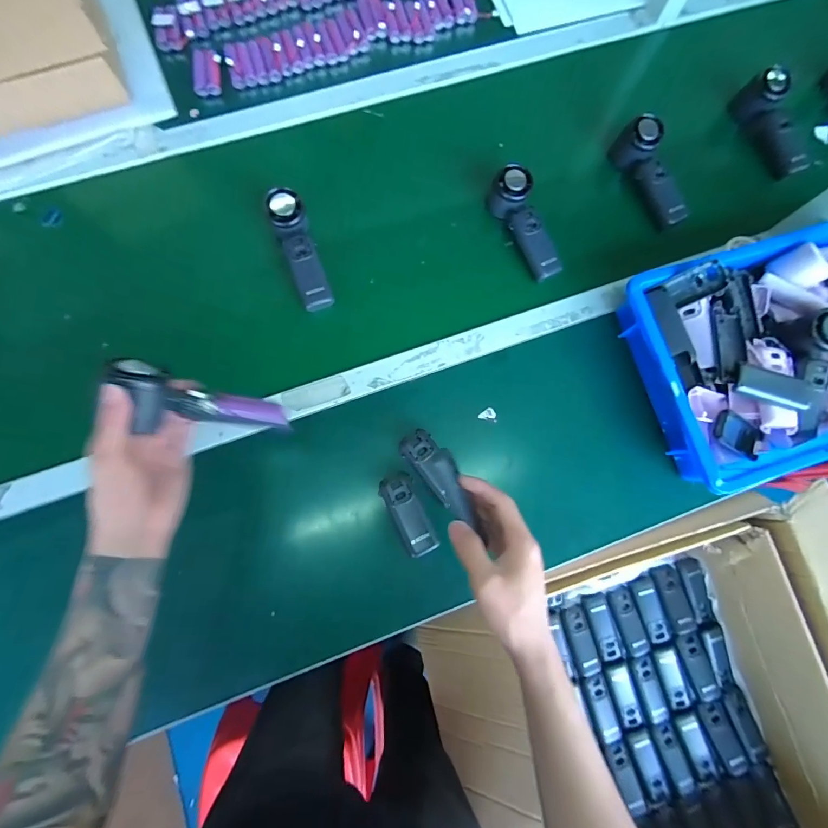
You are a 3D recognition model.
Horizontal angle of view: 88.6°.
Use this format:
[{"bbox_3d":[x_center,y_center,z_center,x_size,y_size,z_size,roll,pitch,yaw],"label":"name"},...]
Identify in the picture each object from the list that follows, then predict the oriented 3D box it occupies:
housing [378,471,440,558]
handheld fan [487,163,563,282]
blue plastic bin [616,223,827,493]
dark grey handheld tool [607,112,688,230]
[{"bbox_3d":[-0.007,0.127,0.543,0.044,0.022,0.105,-27,82,-7],"label":"housing"},{"bbox_3d":[0.163,-0.271,0.619,0.048,0.071,0.158,-24,82,-7],"label":"handheld fan"},{"bbox_3d":[0.519,-0.093,0.584,0.430,0.101,0.294,-17,81,-6],"label":"blue plastic bin"},{"bbox_3d":[0.359,-0.359,0.646,0.043,0.086,0.156,-20,82,-7],"label":"dark grey handheld tool"}]

